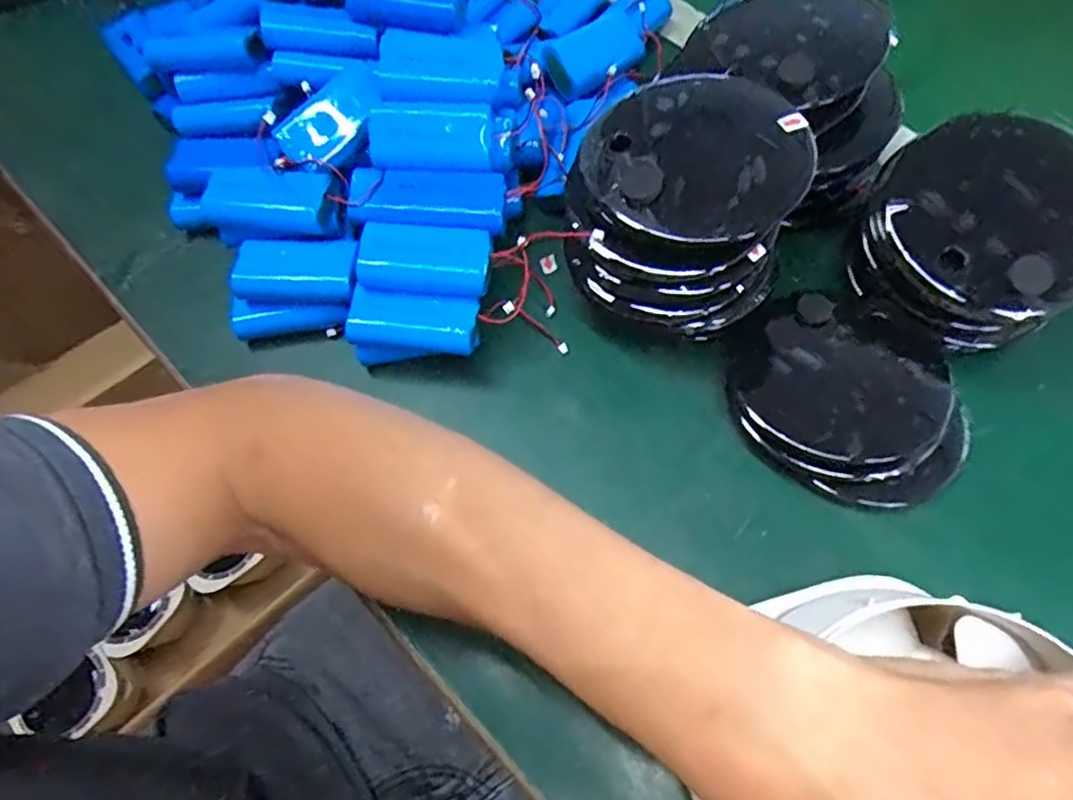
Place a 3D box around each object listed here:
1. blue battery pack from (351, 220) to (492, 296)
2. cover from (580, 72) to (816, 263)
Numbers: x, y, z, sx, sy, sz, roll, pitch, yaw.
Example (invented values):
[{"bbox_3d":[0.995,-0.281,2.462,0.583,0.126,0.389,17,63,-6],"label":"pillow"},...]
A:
[{"bbox_3d":[-0.058,-0.073,0.335,0.069,0.015,0.033,4,66,5],"label":"blue battery pack"},{"bbox_3d":[0.077,-0.114,0.314,0.104,0.021,0.096,-27,67,-9],"label":"cover"}]

